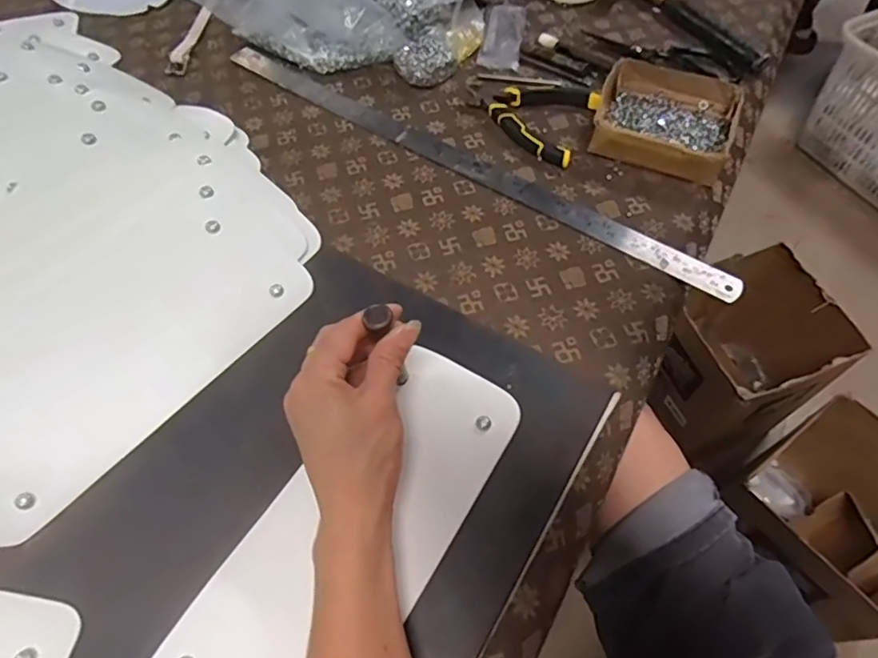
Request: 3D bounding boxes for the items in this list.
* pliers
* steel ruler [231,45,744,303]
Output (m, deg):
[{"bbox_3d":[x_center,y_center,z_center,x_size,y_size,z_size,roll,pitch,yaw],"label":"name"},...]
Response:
[{"bbox_3d":[0.098,-0.241,0.623,0.137,0.019,0.116,24,63,14],"label":"pliers"},{"bbox_3d":[0.013,-0.183,0.601,0.619,0.007,0.030,31,66,18],"label":"steel ruler"}]

